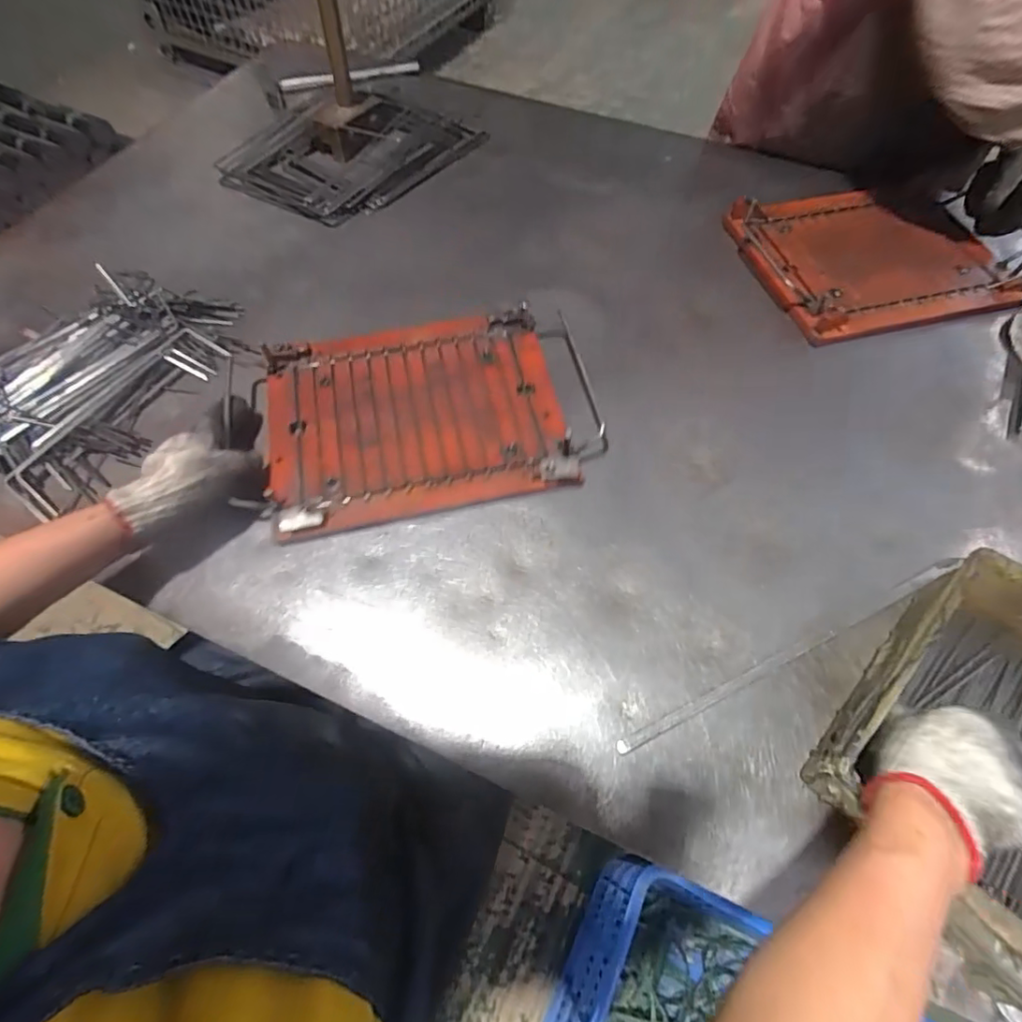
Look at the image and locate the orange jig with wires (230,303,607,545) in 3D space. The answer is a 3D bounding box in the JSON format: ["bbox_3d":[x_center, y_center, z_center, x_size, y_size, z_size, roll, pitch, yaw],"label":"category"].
[{"bbox_3d":[-0.093,-0.101,0.590,0.349,0.045,0.236,-9,61,-5],"label":"orange jig with wires"}]

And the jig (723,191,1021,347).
[{"bbox_3d":[0.461,-0.333,0.711,0.302,0.023,0.251,-13,62,-8],"label":"jig"}]

